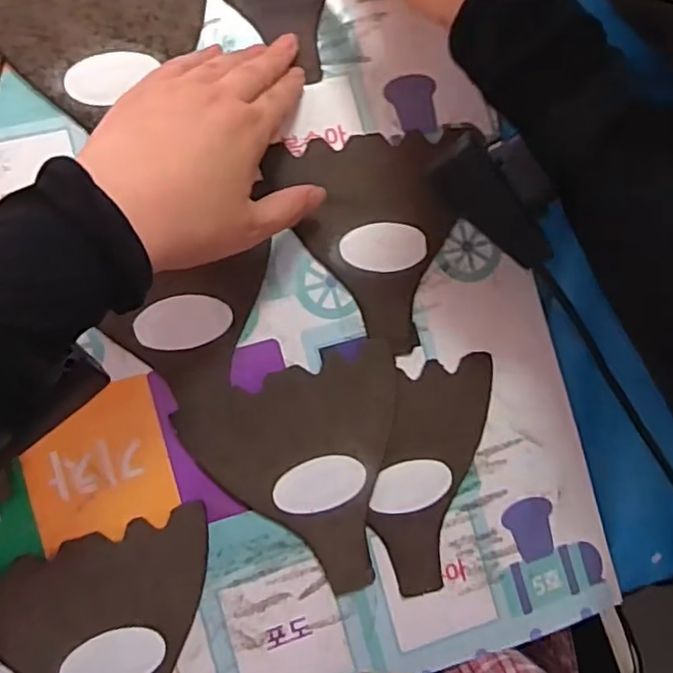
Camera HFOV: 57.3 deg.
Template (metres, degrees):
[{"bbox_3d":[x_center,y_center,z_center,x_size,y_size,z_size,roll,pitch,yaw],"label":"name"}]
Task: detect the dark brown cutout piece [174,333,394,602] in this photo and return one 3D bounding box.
[{"bbox_3d":[-0.011,0.078,0.339,0.116,0.004,0.123,-18,92,-9],"label":"dark brown cutout piece"}]

